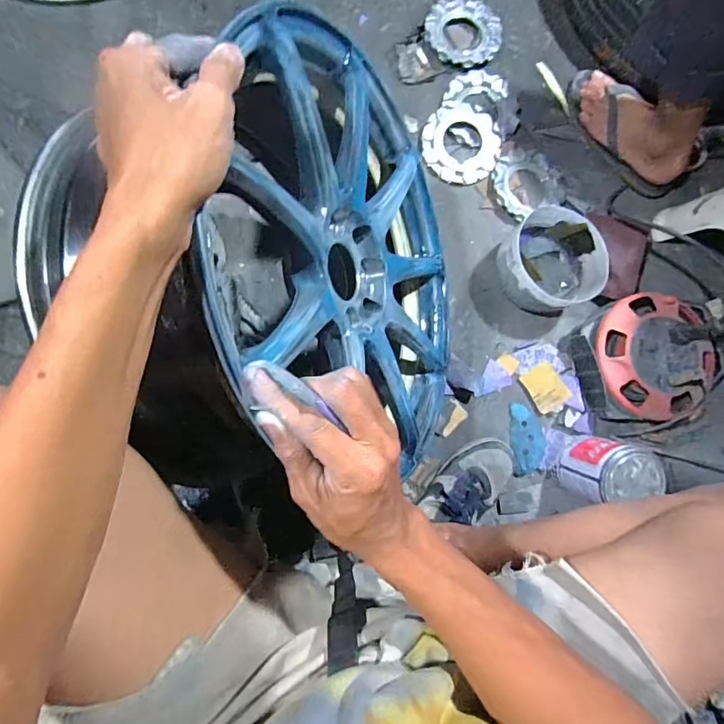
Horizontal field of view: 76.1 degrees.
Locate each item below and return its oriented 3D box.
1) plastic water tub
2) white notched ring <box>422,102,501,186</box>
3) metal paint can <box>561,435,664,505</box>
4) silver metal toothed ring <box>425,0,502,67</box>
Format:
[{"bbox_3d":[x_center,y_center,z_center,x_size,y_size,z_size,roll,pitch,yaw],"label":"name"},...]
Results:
[{"bbox_3d":[0.303,-0.164,0.763,0.155,0.092,0.157,-12,87,-9],"label":"plastic water tub"},{"bbox_3d":[0.172,-0.378,0.804,0.134,0.017,0.134,1,85,-8],"label":"white notched ring"},{"bbox_3d":[0.377,0.160,0.720,0.102,0.125,0.081,-6,86,-8],"label":"metal paint can"},{"bbox_3d":[0.182,-0.595,0.831,0.133,0.031,0.120,15,83,-6],"label":"silver metal toothed ring"}]

